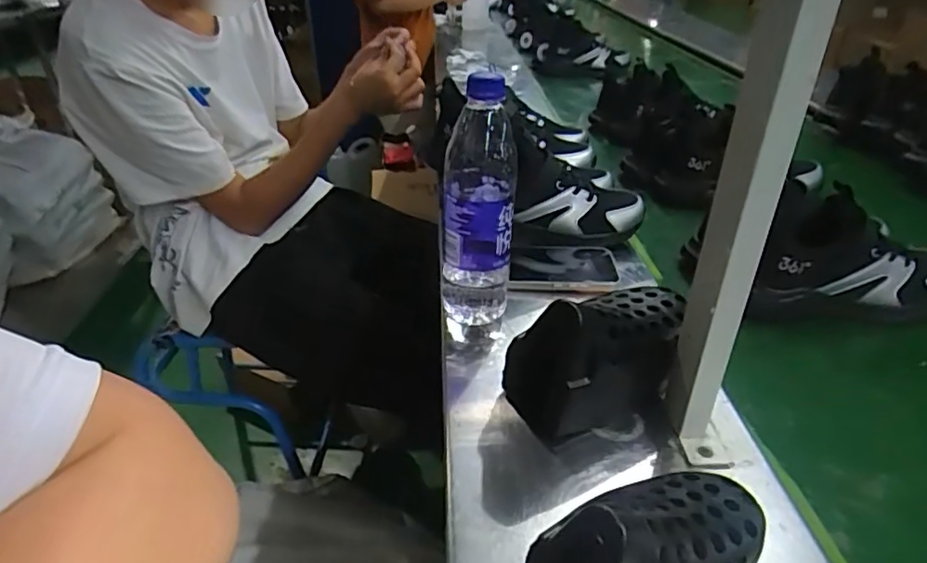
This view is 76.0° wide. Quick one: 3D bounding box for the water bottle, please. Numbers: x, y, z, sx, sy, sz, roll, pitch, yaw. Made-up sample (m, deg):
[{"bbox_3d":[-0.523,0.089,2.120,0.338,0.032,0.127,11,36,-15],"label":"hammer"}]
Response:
[{"bbox_3d":[0.011,-0.069,0.543,0.069,0.223,0.073,3,32,5],"label":"water bottle"}]

